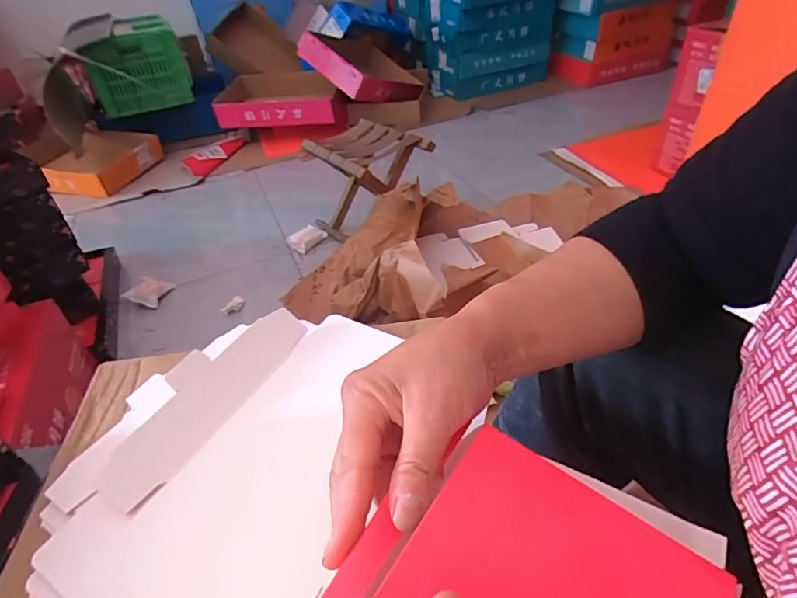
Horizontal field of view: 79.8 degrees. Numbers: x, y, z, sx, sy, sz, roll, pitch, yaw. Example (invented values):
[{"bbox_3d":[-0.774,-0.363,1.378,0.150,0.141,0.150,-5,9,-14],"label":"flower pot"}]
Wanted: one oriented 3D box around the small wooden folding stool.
[{"bbox_3d":[-0.080,-0.295,1.259,0.211,0.260,0.258,-32,46,-27],"label":"small wooden folding stool"}]

